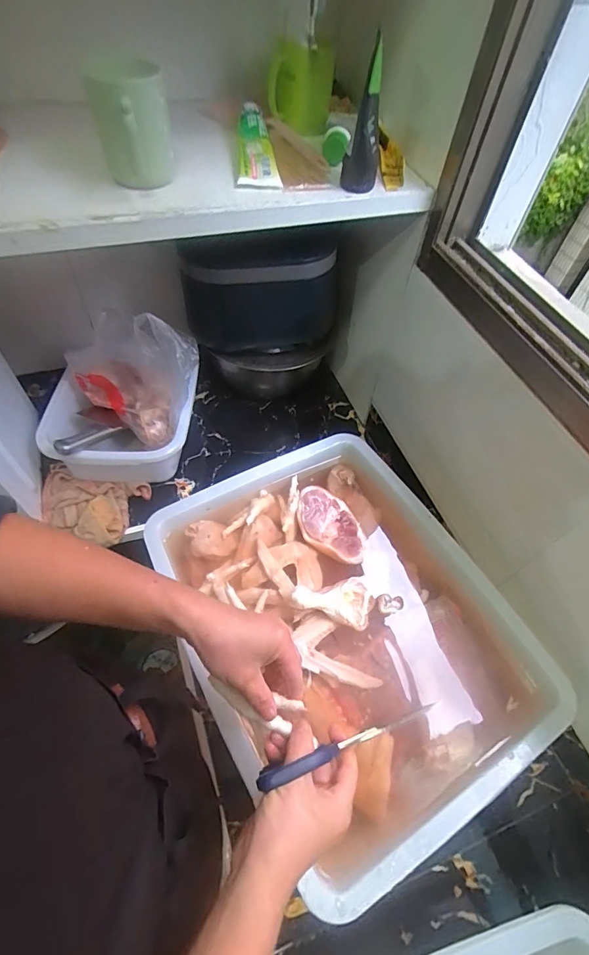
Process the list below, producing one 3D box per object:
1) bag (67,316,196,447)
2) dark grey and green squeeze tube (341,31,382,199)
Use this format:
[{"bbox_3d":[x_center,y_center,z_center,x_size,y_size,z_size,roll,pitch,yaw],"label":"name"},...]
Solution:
[{"bbox_3d":[-0.287,-0.181,0.760,0.206,0.199,0.134,24,57,12],"label":"bag"},{"bbox_3d":[0.074,-0.360,0.452,0.038,0.122,0.051,11,55,3],"label":"dark grey and green squeeze tube"}]

